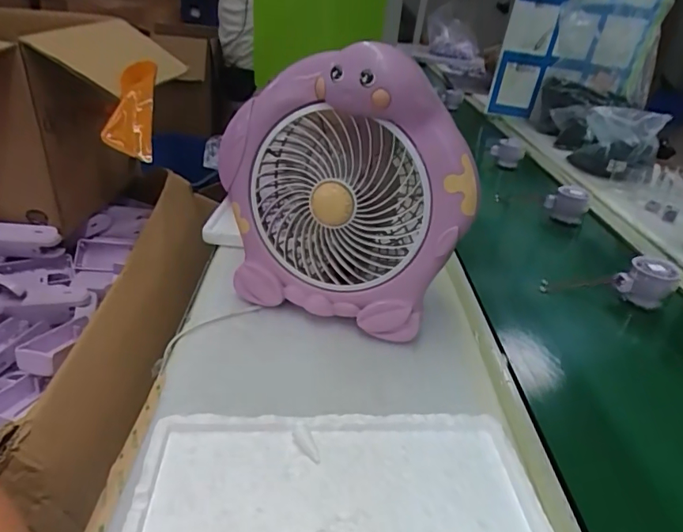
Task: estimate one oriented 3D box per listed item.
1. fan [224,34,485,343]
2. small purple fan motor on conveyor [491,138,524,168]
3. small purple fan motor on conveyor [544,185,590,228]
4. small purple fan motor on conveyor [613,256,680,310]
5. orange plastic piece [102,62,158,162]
[{"bbox_3d":[-0.005,-0.065,0.511,0.265,0.265,0.093,13,30,16],"label":"fan"},{"bbox_3d":[0.379,-0.256,1.137,0.072,0.066,0.048,14,31,14],"label":"small purple fan motor on conveyor"},{"bbox_3d":[0.395,-0.111,0.872,0.065,0.058,0.050,23,35,27],"label":"small purple fan motor on conveyor"},{"bbox_3d":[0.394,0.020,0.645,0.064,0.053,0.053,23,35,27],"label":"small purple fan motor on conveyor"},{"bbox_3d":[-0.244,-0.186,0.581,0.044,0.039,0.137,-1,61,-9],"label":"orange plastic piece"}]

